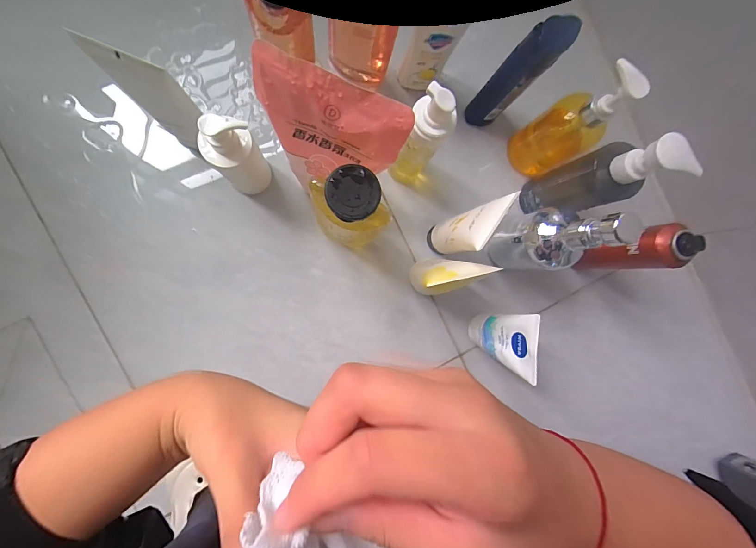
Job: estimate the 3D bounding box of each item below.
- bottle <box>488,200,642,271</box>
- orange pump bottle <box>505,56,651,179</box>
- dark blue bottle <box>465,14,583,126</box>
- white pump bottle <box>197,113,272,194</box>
[{"bbox_3d":[0.200,-0.042,0.384,0.060,0.177,0.071,-1,90,-8],"label":"bottle"},{"bbox_3d":[0.233,-0.175,0.416,0.055,0.195,0.065,-27,93,-7],"label":"orange pump bottle"},{"bbox_3d":[0.160,-0.231,0.415,0.048,0.178,0.041,-44,95,-6],"label":"dark blue bottle"},{"bbox_3d":[-0.152,-0.122,0.383,0.053,0.161,0.047,-24,93,-7],"label":"white pump bottle"}]

